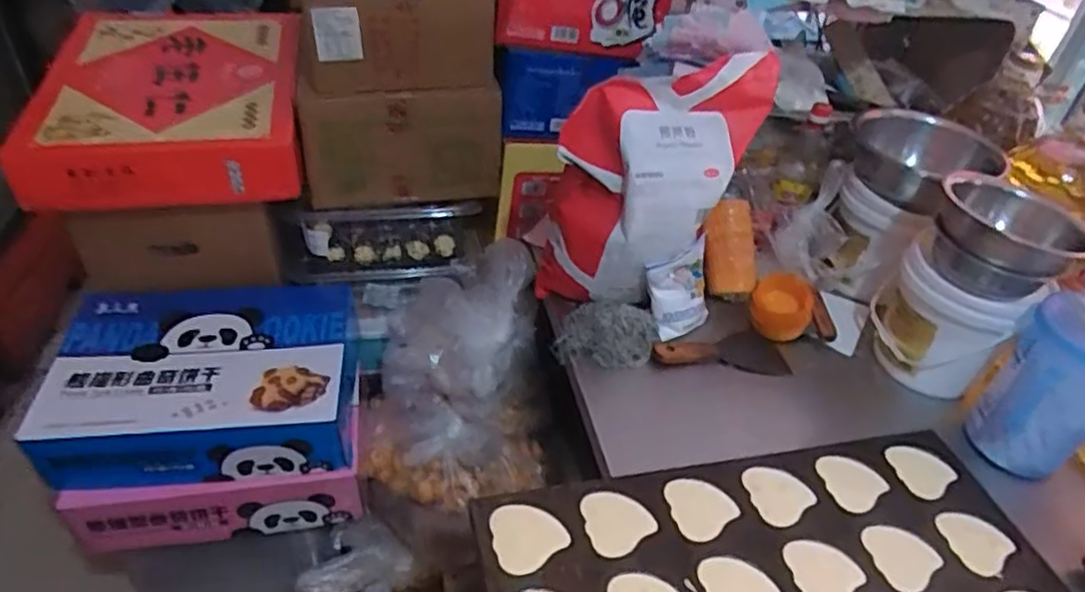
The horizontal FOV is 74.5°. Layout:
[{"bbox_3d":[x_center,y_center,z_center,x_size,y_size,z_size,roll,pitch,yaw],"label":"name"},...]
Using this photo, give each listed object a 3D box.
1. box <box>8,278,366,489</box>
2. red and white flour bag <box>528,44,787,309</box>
[{"bbox_3d":[-0.490,0.128,1.072,0.411,0.138,0.278,0,40,-9],"label":"box"},{"bbox_3d":[0.162,-0.134,0.948,0.295,0.326,0.107,-4,41,-13],"label":"red and white flour bag"}]

